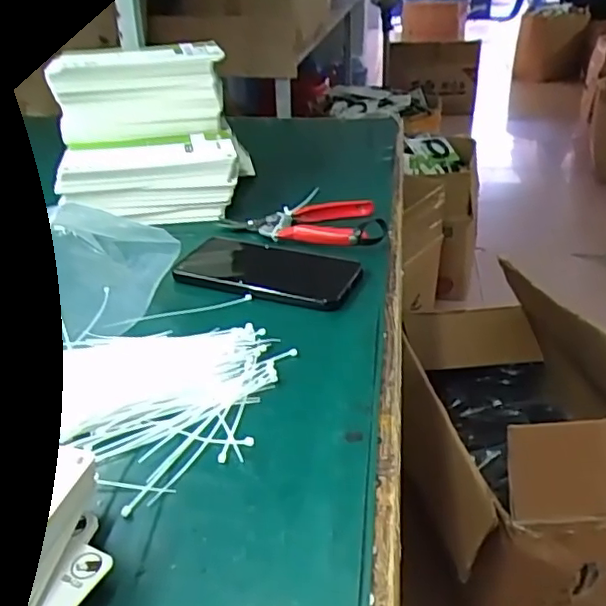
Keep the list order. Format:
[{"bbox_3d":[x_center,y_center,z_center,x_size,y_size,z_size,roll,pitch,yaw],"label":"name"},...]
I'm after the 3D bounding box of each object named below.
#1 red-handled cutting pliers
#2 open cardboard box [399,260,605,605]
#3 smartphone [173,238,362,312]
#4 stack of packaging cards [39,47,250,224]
[{"bbox_3d":[0.007,-0.085,0.624,0.120,0.018,0.095,4,31,10],"label":"red-handled cutting pliers"},{"bbox_3d":[0.388,0.238,1.168,0.394,0.411,0.612,-2,30,-1],"label":"open cardboard box"},{"bbox_3d":[-0.026,-0.027,0.539,0.151,0.011,0.087,11,33,21],"label":"smartphone"},{"bbox_3d":[-0.163,-0.187,0.668,0.197,0.147,0.158,-4,30,-3],"label":"stack of packaging cards"}]

